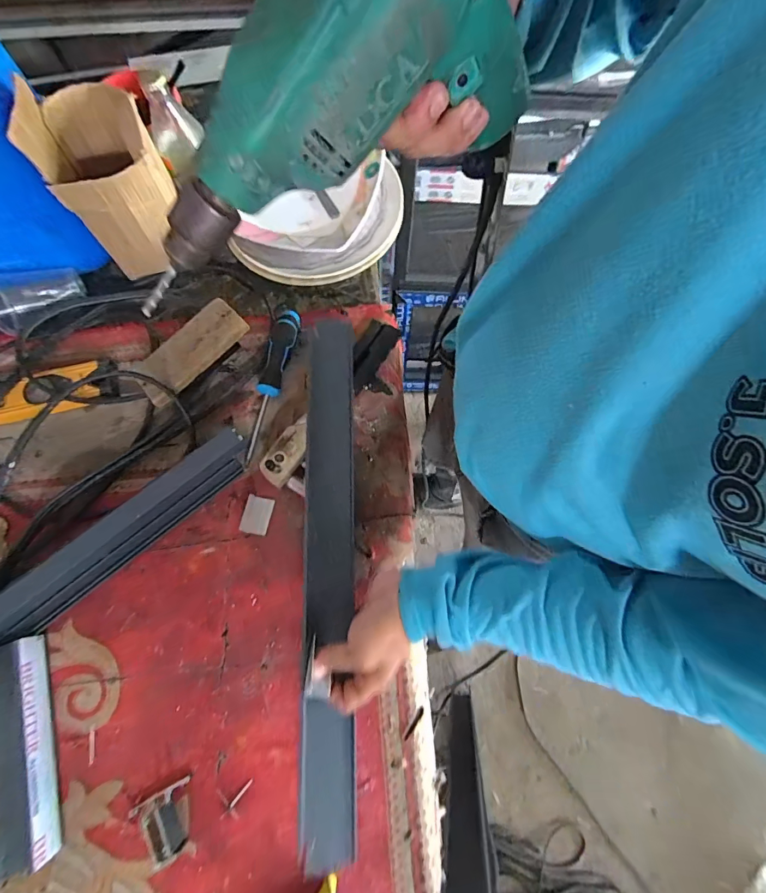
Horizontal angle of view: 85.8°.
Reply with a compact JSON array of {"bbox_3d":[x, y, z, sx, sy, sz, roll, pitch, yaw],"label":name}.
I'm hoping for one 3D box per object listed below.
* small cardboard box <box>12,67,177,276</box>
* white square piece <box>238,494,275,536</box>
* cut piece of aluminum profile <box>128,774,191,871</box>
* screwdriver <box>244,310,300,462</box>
[{"bbox_3d":[-0.312,-0.314,0.493,0.112,0.175,0.130,-25,75,-8],"label":"small cardboard box"},{"bbox_3d":[-0.146,0.079,0.478,0.031,0.004,0.042,11,73,6],"label":"white square piece"},{"bbox_3d":[-0.202,0.349,0.380,0.051,0.029,0.051,-30,74,-7],"label":"cut piece of aluminum profile"},{"bbox_3d":[-0.140,-0.079,0.510,0.025,0.036,0.197,14,74,6],"label":"screwdriver"}]

